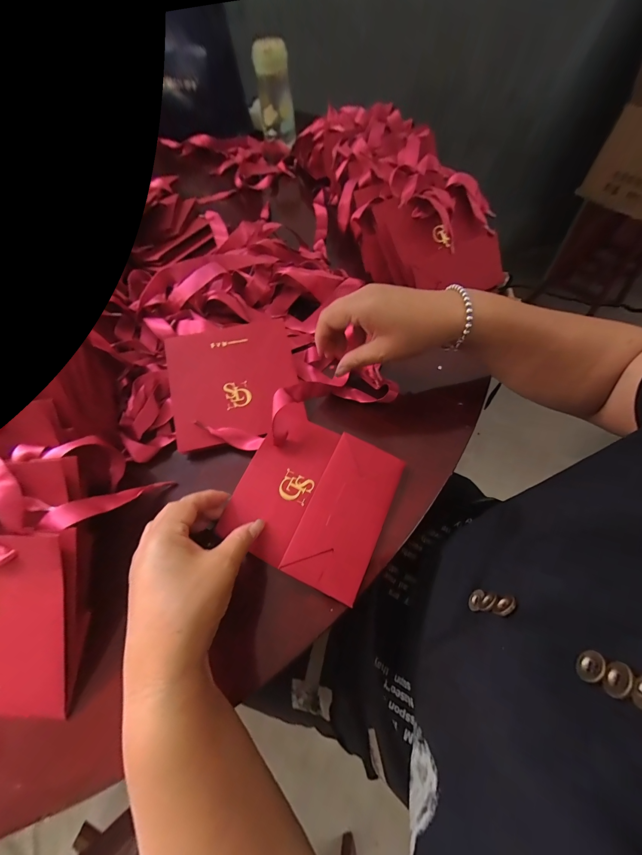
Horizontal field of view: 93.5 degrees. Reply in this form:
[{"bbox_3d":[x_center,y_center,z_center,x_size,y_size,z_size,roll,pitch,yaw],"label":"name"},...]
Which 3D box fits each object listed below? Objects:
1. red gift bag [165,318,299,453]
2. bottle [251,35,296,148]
[{"bbox_3d":[-0.100,-0.058,0.346,0.140,0.016,0.144,-13,76,-14],"label":"red gift bag"},{"bbox_3d":[-0.096,-0.680,0.616,0.070,0.141,0.068,-13,62,-4],"label":"bottle"}]

